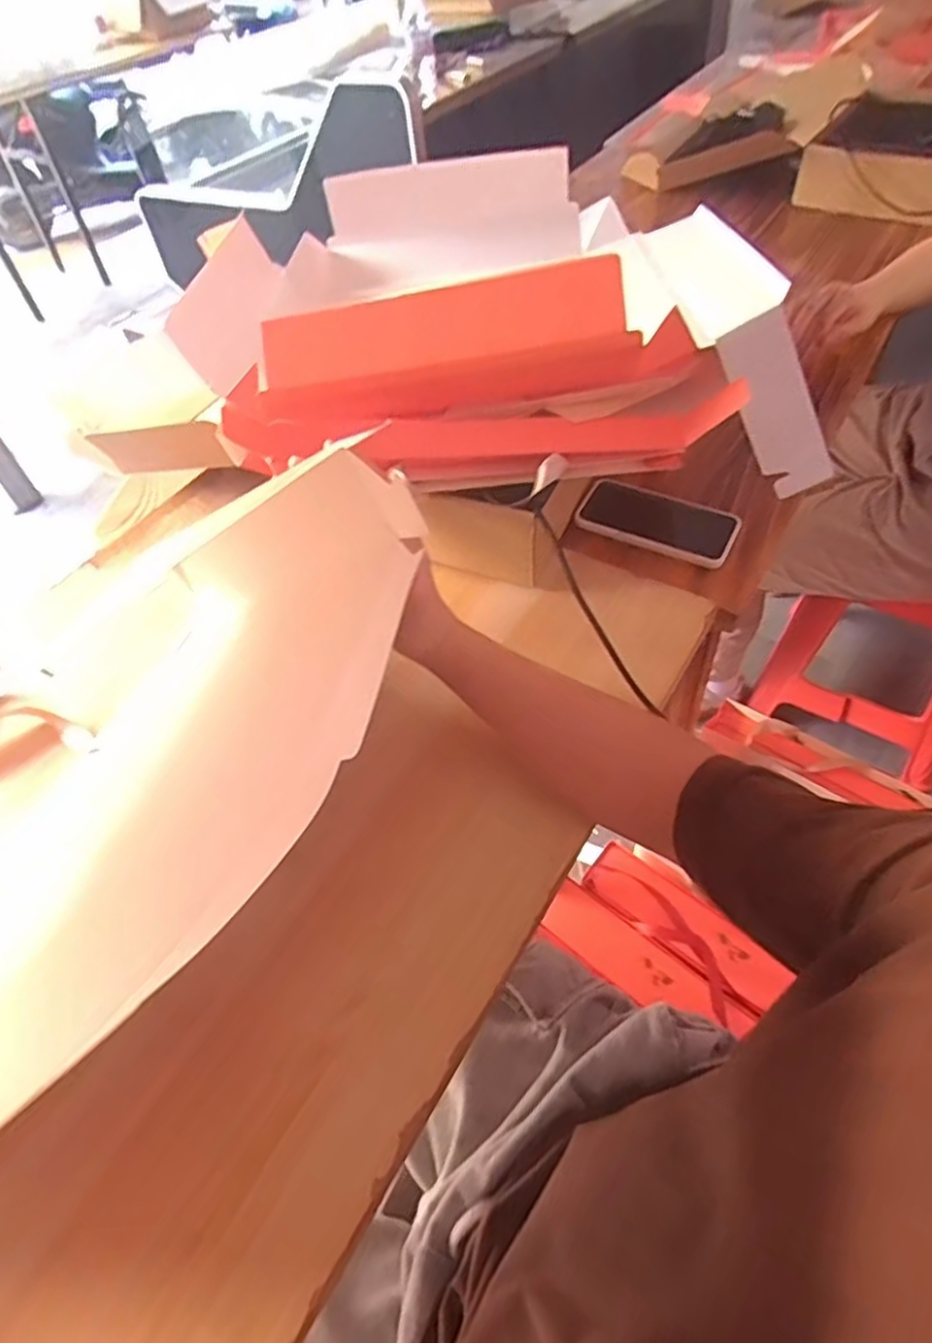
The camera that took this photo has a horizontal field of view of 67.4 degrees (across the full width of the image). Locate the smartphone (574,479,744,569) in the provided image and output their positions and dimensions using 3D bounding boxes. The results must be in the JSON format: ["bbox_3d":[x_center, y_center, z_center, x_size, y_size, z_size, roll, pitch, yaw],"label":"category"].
[{"bbox_3d":[0.196,-0.155,0.711,0.153,0.017,0.076,25,58,17],"label":"smartphone"}]

